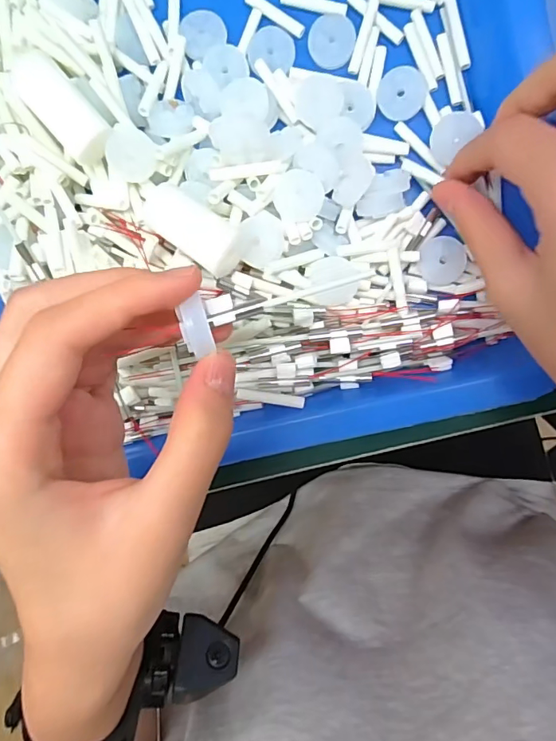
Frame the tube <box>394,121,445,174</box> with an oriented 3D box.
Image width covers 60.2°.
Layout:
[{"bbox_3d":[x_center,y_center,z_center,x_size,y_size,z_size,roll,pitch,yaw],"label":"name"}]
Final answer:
[{"bbox_3d":[0.063,-0.100,0.214,0.005,0.004,0.029,-40,80,8],"label":"tube"}]

